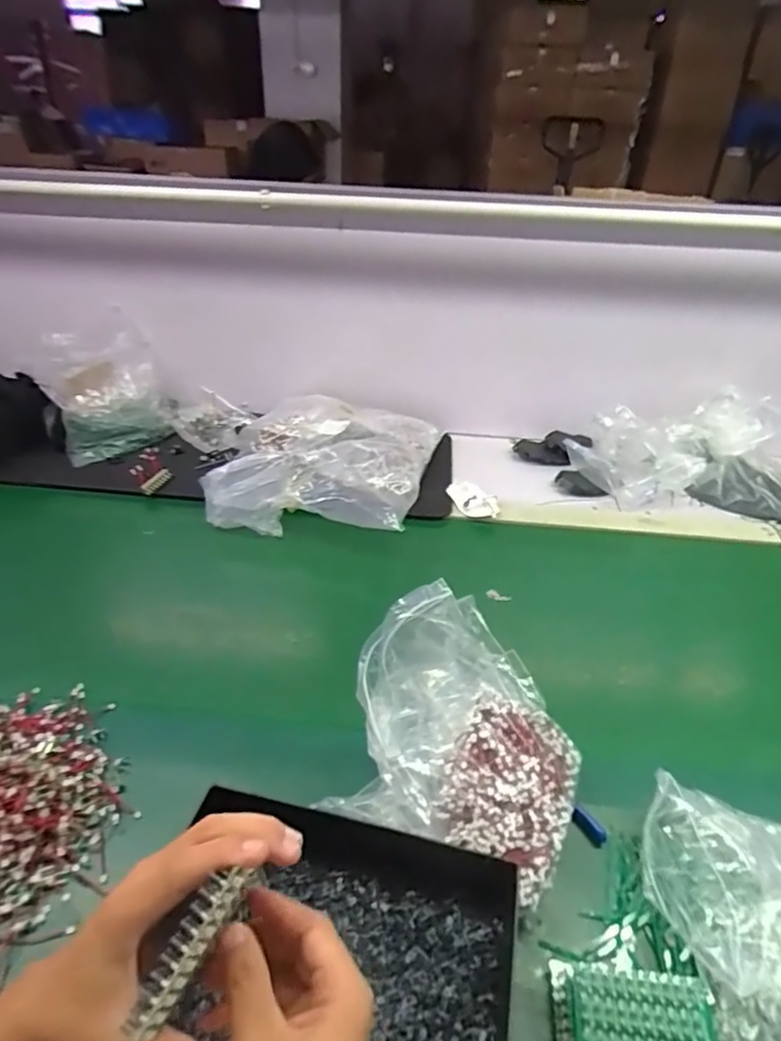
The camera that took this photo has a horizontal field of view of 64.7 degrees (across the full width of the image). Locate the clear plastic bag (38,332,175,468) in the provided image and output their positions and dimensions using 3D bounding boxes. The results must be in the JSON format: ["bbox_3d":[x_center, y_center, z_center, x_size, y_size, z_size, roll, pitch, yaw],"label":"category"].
[{"bbox_3d":[-0.491,-0.226,1.072,0.196,0.135,0.240,-14,38,-23],"label":"clear plastic bag"}]

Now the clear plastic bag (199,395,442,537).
[{"bbox_3d":[-0.105,-0.095,0.961,0.316,0.085,0.332,9,35,10],"label":"clear plastic bag"}]

